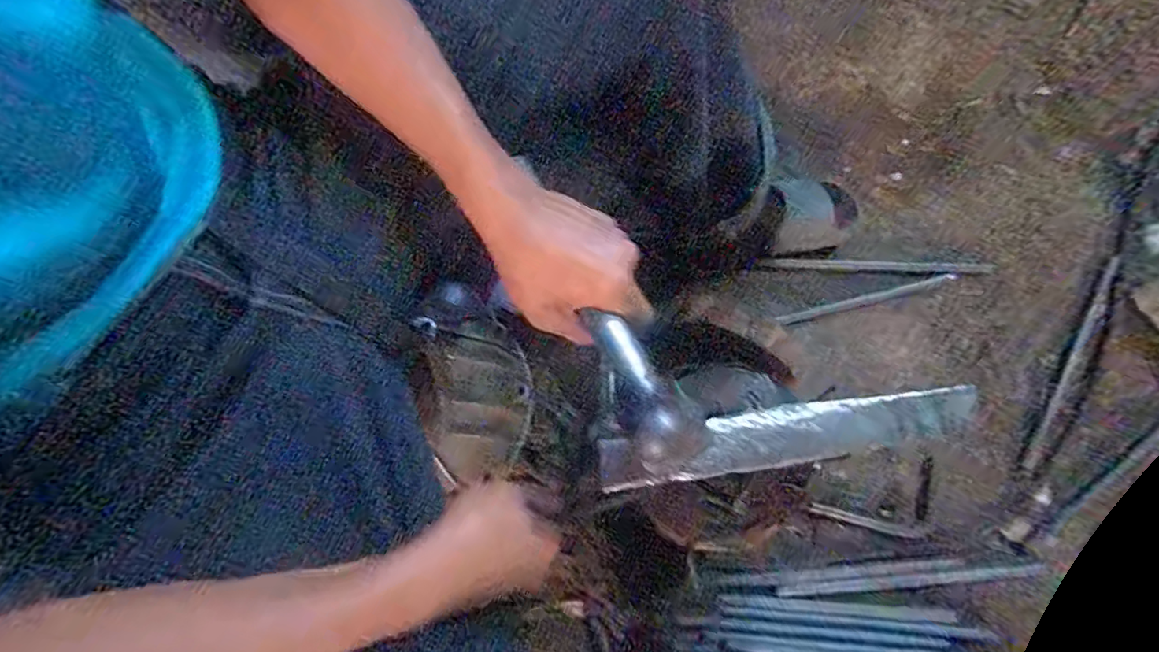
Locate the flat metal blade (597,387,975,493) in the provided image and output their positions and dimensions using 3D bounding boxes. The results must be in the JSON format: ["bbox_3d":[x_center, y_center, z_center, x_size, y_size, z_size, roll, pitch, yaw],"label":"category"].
[{"bbox_3d":[0.162,0.087,0.429,0.292,0.011,0.045,-9,78,-2],"label":"flat metal blade"}]

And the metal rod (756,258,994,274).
[{"bbox_3d":[0.425,-0.088,0.792,0.318,0.009,0.016,2,75,6],"label":"metal rod"}]

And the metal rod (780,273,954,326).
[{"bbox_3d":[0.411,-0.039,0.783,0.251,0.012,0.013,-15,71,3],"label":"metal rod"}]

